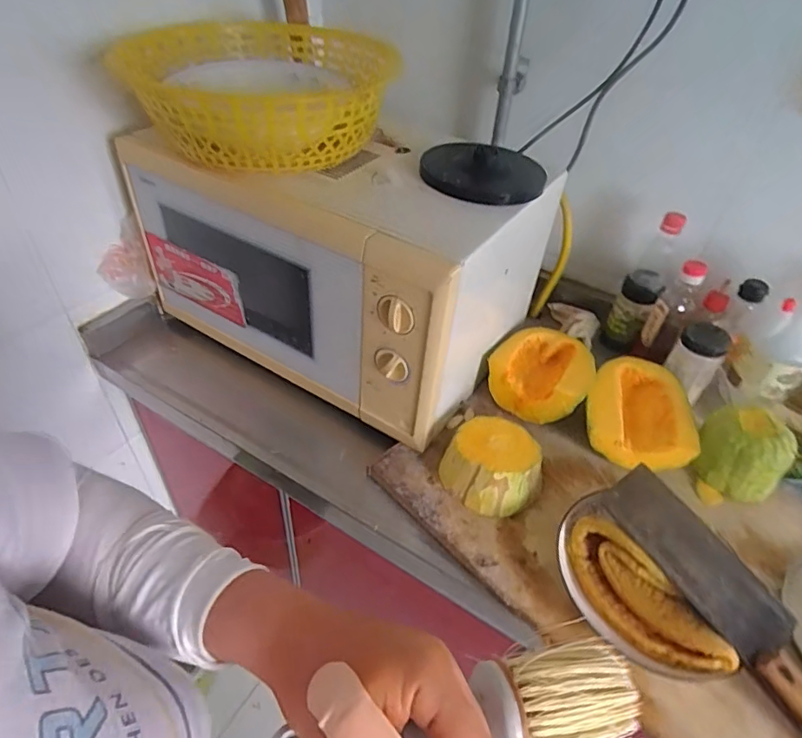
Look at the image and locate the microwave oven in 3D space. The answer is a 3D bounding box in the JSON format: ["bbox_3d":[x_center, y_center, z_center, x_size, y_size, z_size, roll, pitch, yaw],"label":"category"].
[{"bbox_3d":[-0.055,-0.195,0.769,0.499,0.285,0.392,26,47,20],"label":"microwave oven"}]

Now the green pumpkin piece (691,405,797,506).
[{"bbox_3d":[0.435,0.106,0.660,0.098,0.090,0.093,4,44,-1],"label":"green pumpkin piece"}]

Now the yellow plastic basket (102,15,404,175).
[{"bbox_3d":[-0.180,-0.342,0.635,0.309,0.091,0.323,-2,44,-7],"label":"yellow plastic basket"}]

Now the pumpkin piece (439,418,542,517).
[{"bbox_3d":[0.116,0.115,0.640,0.110,0.057,0.108,3,44,-3],"label":"pumpkin piece"}]

